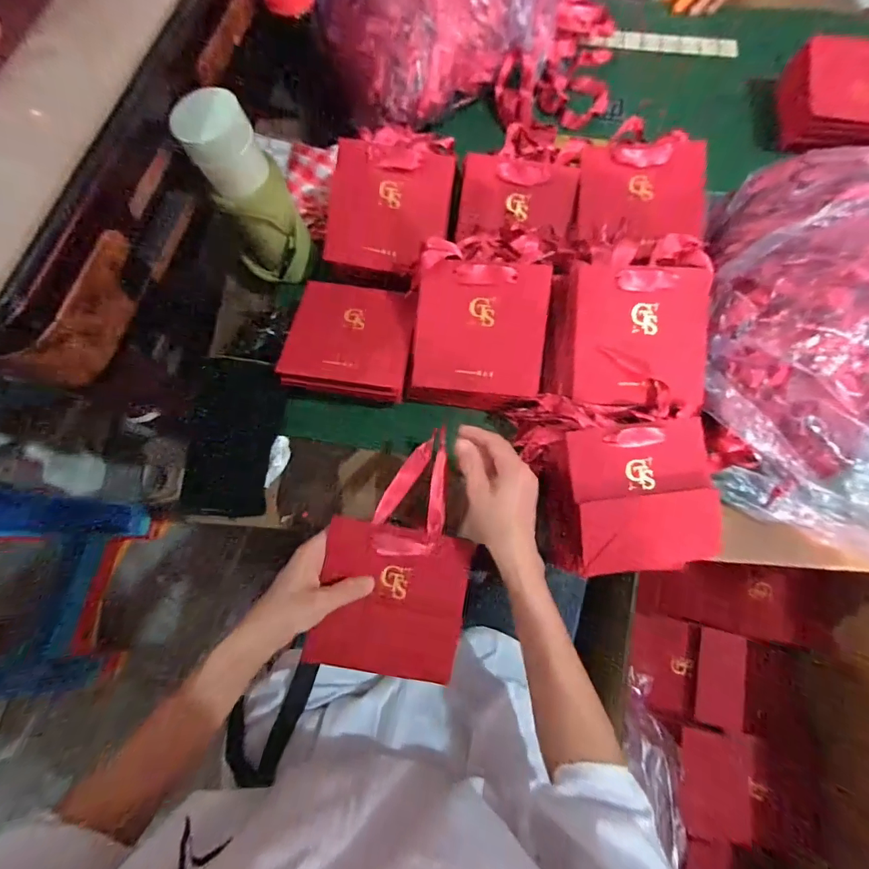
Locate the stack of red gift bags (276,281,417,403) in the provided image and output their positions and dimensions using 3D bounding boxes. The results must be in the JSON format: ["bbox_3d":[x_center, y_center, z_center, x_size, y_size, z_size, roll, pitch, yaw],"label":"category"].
[{"bbox_3d":[-0.102,-0.110,0.525,0.145,0.016,0.126,9,101,-2],"label":"stack of red gift bags"}]

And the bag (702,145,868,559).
[{"bbox_3d":[0.421,-0.109,0.487,0.228,0.158,0.440,17,73,5],"label":"bag"}]

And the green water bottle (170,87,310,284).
[{"bbox_3d":[-0.207,-0.270,0.510,0.090,0.191,0.079,-20,74,-6],"label":"green water bottle"}]

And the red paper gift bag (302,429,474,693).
[{"bbox_3d":[-0.032,0.116,0.431,0.137,0.020,0.226,13,84,-8],"label":"red paper gift bag"}]

